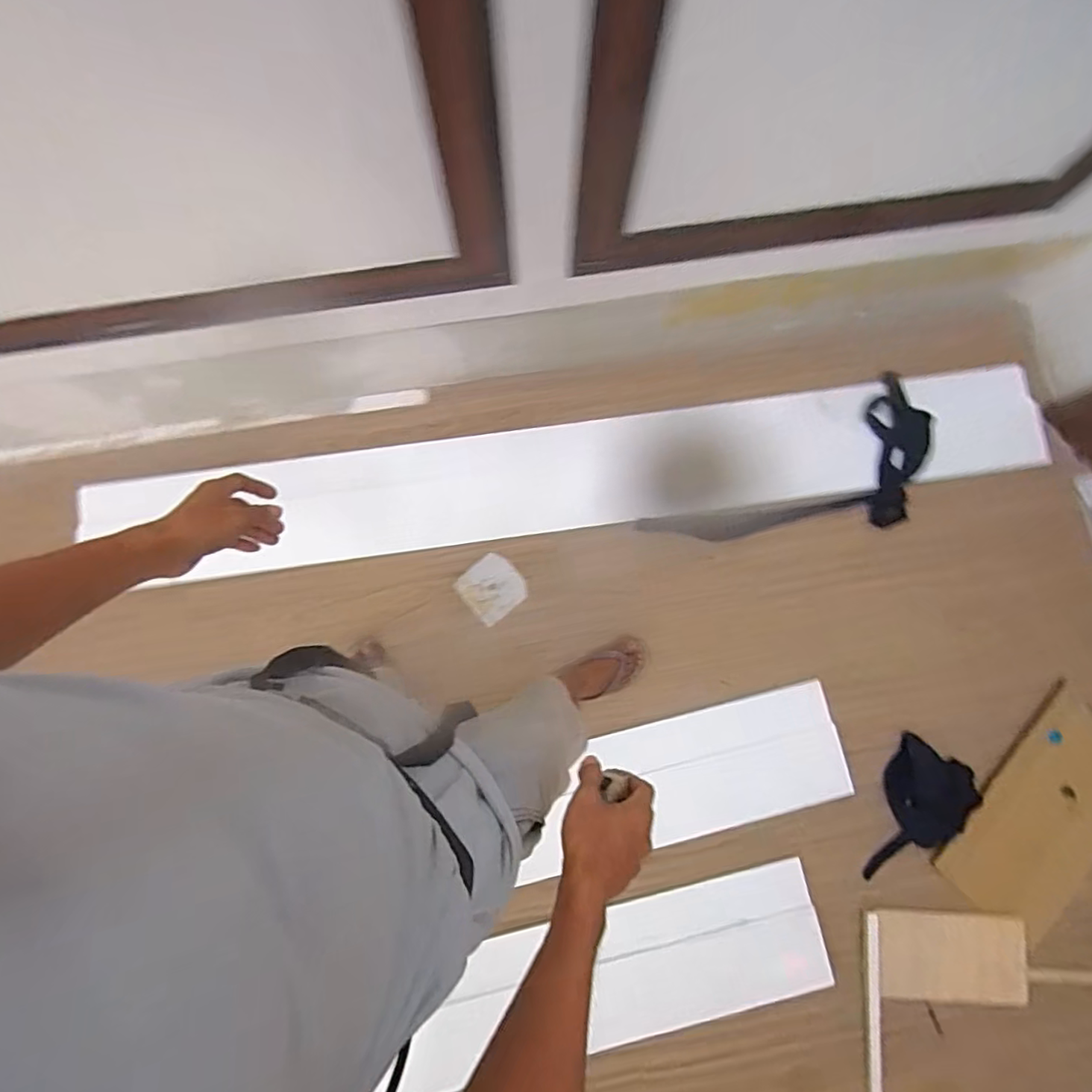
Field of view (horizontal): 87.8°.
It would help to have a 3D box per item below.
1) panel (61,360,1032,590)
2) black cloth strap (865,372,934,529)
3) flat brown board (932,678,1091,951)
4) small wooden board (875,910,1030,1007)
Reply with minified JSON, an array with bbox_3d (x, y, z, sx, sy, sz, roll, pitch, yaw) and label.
[{"bbox_3d":[0.097,-0.182,1.423,2.354,0.036,0.288,-9,80,-3],"label":"panel"},{"bbox_3d":[0.886,-0.239,1.460,0.193,0.054,0.381,26,80,4],"label":"black cloth strap"},{"bbox_3d":[1.143,0.607,1.286,0.272,0.036,0.535,44,82,7],"label":"flat brown board"},{"bbox_3d":[0.877,0.898,1.227,0.285,0.027,0.181,-3,78,11],"label":"small wooden board"}]

